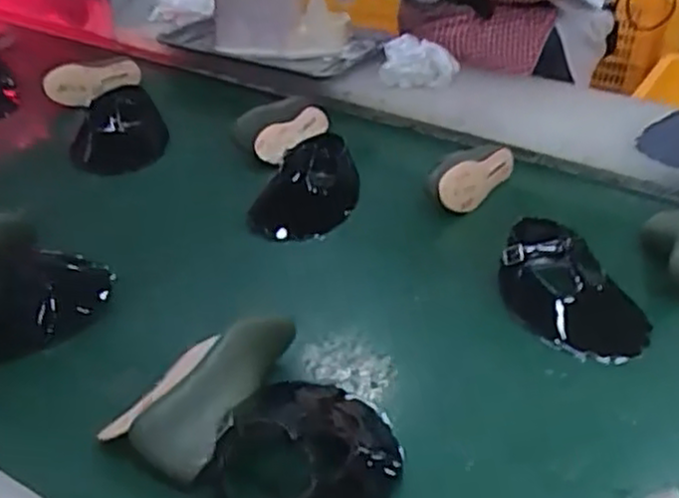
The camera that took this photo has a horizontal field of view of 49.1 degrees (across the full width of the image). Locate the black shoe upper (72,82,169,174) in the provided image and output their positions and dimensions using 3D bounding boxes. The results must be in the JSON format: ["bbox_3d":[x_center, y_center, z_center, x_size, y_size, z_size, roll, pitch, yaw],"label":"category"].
[{"bbox_3d":[-0.348,-0.189,1.171,0.148,0.066,0.183,-12,35,-18],"label":"black shoe upper"}]

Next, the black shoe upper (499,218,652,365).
[{"bbox_3d":[0.244,0.043,0.806,0.104,0.067,0.184,-18,37,-27],"label":"black shoe upper"}]

